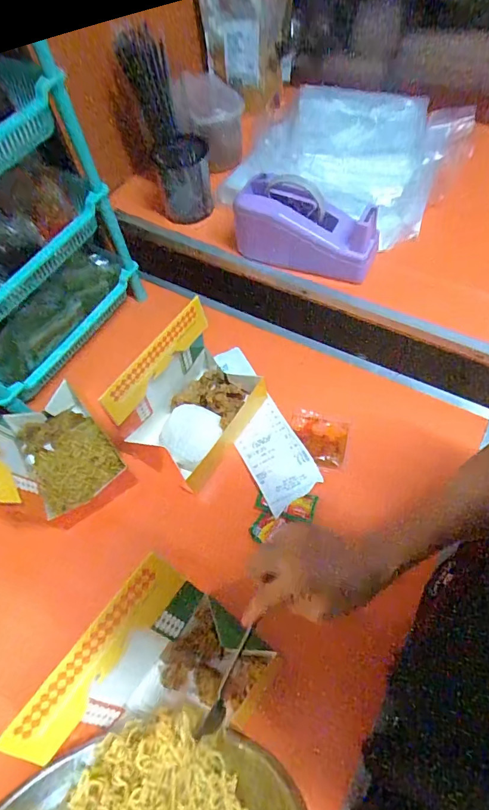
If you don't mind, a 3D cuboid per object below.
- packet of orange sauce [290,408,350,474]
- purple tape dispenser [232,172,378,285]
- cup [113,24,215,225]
[{"bbox_3d":[0.102,0.044,0.596,0.077,0.009,0.085,10,60,10],"label":"packet of orange sauce"},{"bbox_3d":[0.083,-0.247,0.600,0.194,0.106,0.071,16,61,13],"label":"purple tape dispenser"},{"bbox_3d":[-0.104,-0.399,0.662,0.083,0.237,0.115,-24,60,-10],"label":"cup"}]

